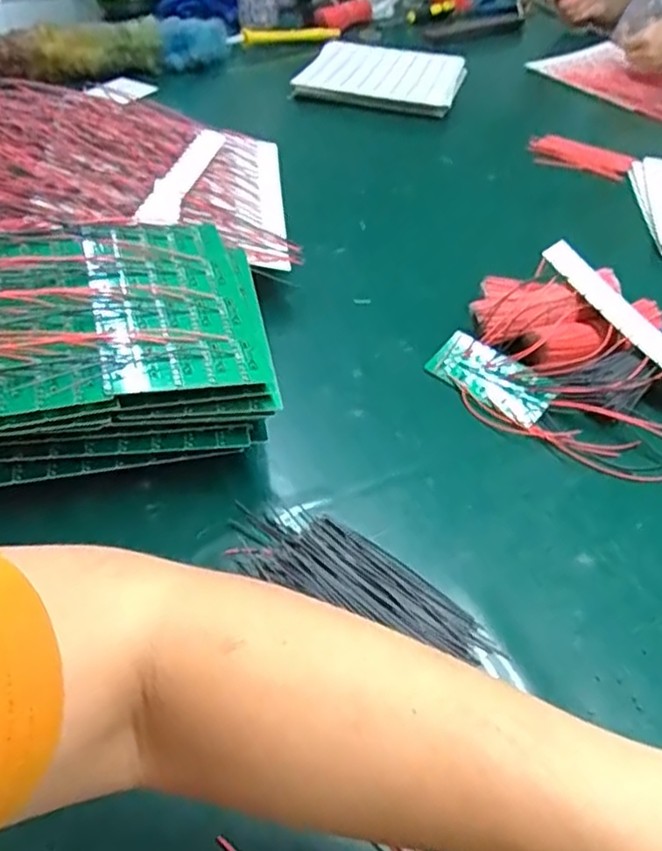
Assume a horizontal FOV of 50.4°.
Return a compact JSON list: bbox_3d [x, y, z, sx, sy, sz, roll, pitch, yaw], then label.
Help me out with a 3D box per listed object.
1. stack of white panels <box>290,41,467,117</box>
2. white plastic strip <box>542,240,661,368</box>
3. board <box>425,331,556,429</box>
[{"bbox_3d":[0.076,-0.522,1.038,0.227,0.020,0.210,12,45,8],"label":"stack of white panels"},{"bbox_3d":[0.231,-0.091,0.561,0.027,0.007,0.153,-33,68,-16],"label":"white plastic strip"},{"bbox_3d":[0.127,-0.038,0.561,0.100,0.005,0.043,35,78,26],"label":"board"}]

